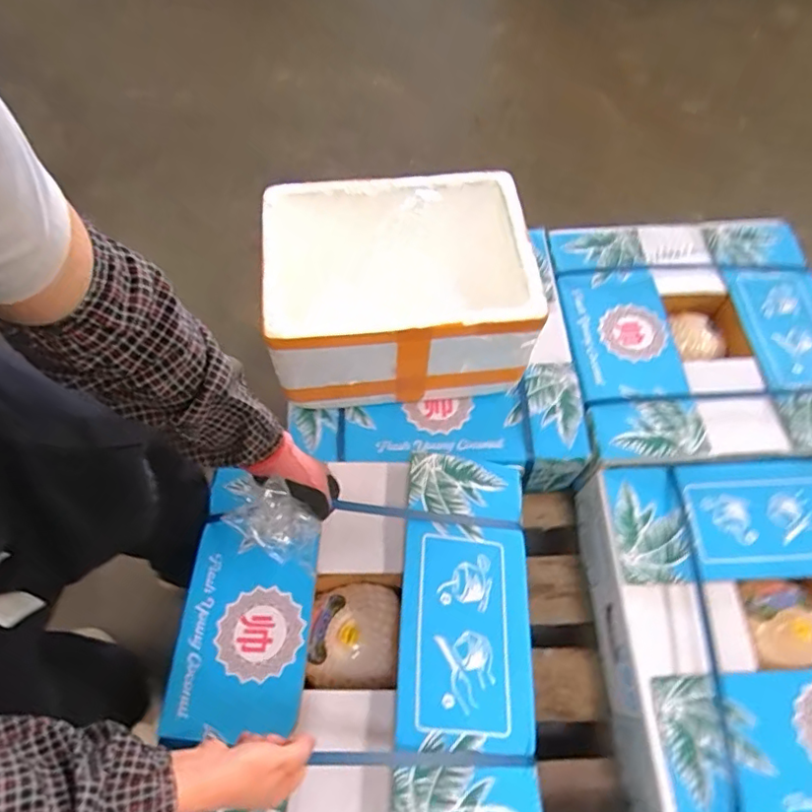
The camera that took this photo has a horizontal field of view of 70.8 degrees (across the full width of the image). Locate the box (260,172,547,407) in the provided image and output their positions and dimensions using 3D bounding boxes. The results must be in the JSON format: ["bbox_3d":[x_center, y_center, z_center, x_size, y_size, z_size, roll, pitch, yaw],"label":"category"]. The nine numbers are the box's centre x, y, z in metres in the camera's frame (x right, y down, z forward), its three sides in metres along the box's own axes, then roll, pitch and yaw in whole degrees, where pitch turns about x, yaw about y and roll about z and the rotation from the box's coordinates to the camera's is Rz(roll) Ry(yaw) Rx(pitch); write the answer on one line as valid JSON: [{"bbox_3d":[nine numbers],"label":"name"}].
[{"bbox_3d":[-0.010,-0.164,0.797,0.336,0.168,0.251,-6,65,-4],"label":"box"}]

